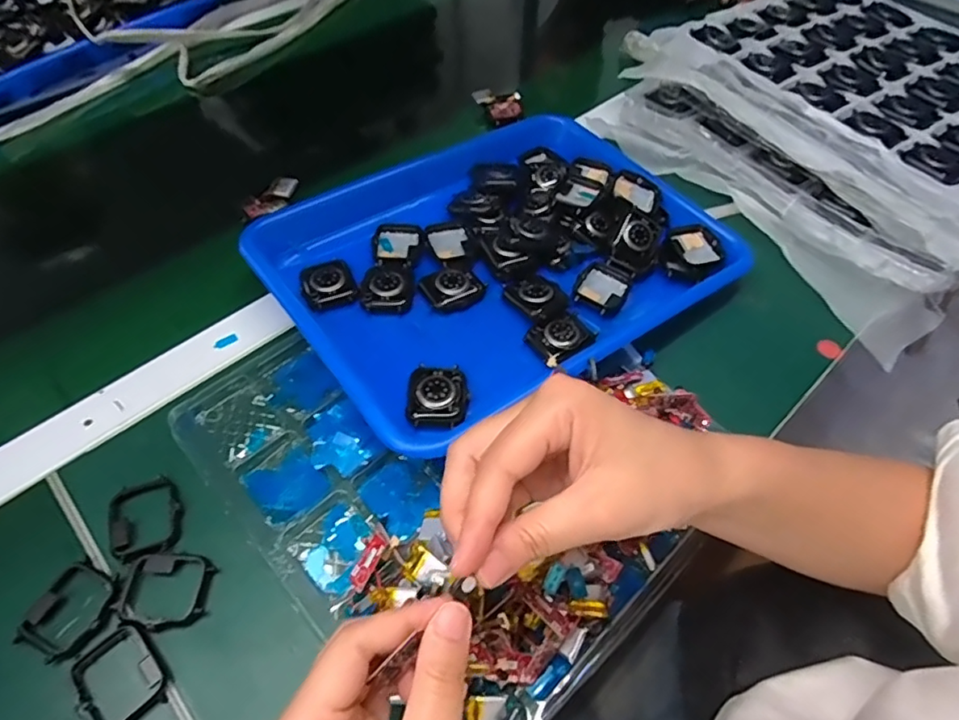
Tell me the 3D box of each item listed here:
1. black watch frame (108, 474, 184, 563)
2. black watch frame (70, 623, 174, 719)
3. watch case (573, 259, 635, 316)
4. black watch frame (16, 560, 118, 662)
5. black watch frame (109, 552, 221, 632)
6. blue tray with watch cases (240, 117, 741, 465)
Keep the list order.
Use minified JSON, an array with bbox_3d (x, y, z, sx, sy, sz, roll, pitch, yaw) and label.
[{"bbox_3d":[-0.195,0.092,0.332,0.039,0.004,0.047,-20,57,-16],"label":"black watch frame"},{"bbox_3d":[-0.181,0.160,0.287,0.046,0.005,0.039,39,62,24],"label":"black watch frame"},{"bbox_3d":[0.093,-0.055,0.426,0.036,0.010,0.050,27,58,17],"label":"watch case"},{"bbox_3d":[-0.217,0.133,0.304,0.037,0.004,0.045,23,57,15],"label":"black watch frame"},{"bbox_3d":[-0.170,0.125,0.311,0.045,0.005,0.038,4,54,1],"label":"black watch frame"},{"bbox_3d":[0.011,-0.087,0.429,0.311,0.042,0.251,-32,61,-22],"label":"blue tray with watch cases"}]

